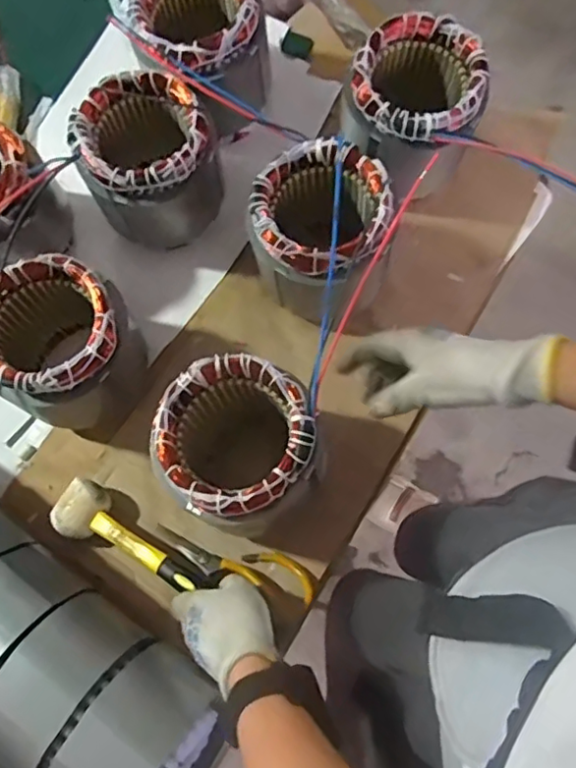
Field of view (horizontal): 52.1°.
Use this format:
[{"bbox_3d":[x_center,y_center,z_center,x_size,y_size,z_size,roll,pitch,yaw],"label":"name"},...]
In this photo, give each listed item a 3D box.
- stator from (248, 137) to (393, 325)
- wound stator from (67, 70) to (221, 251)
[{"bbox_3d":[0.035,-0.163,0.633,0.146,0.129,0.147,32,75,9],"label":"stator"},{"bbox_3d":[-0.158,-0.245,0.677,0.133,0.152,0.128,0,72,0],"label":"wound stator"}]

